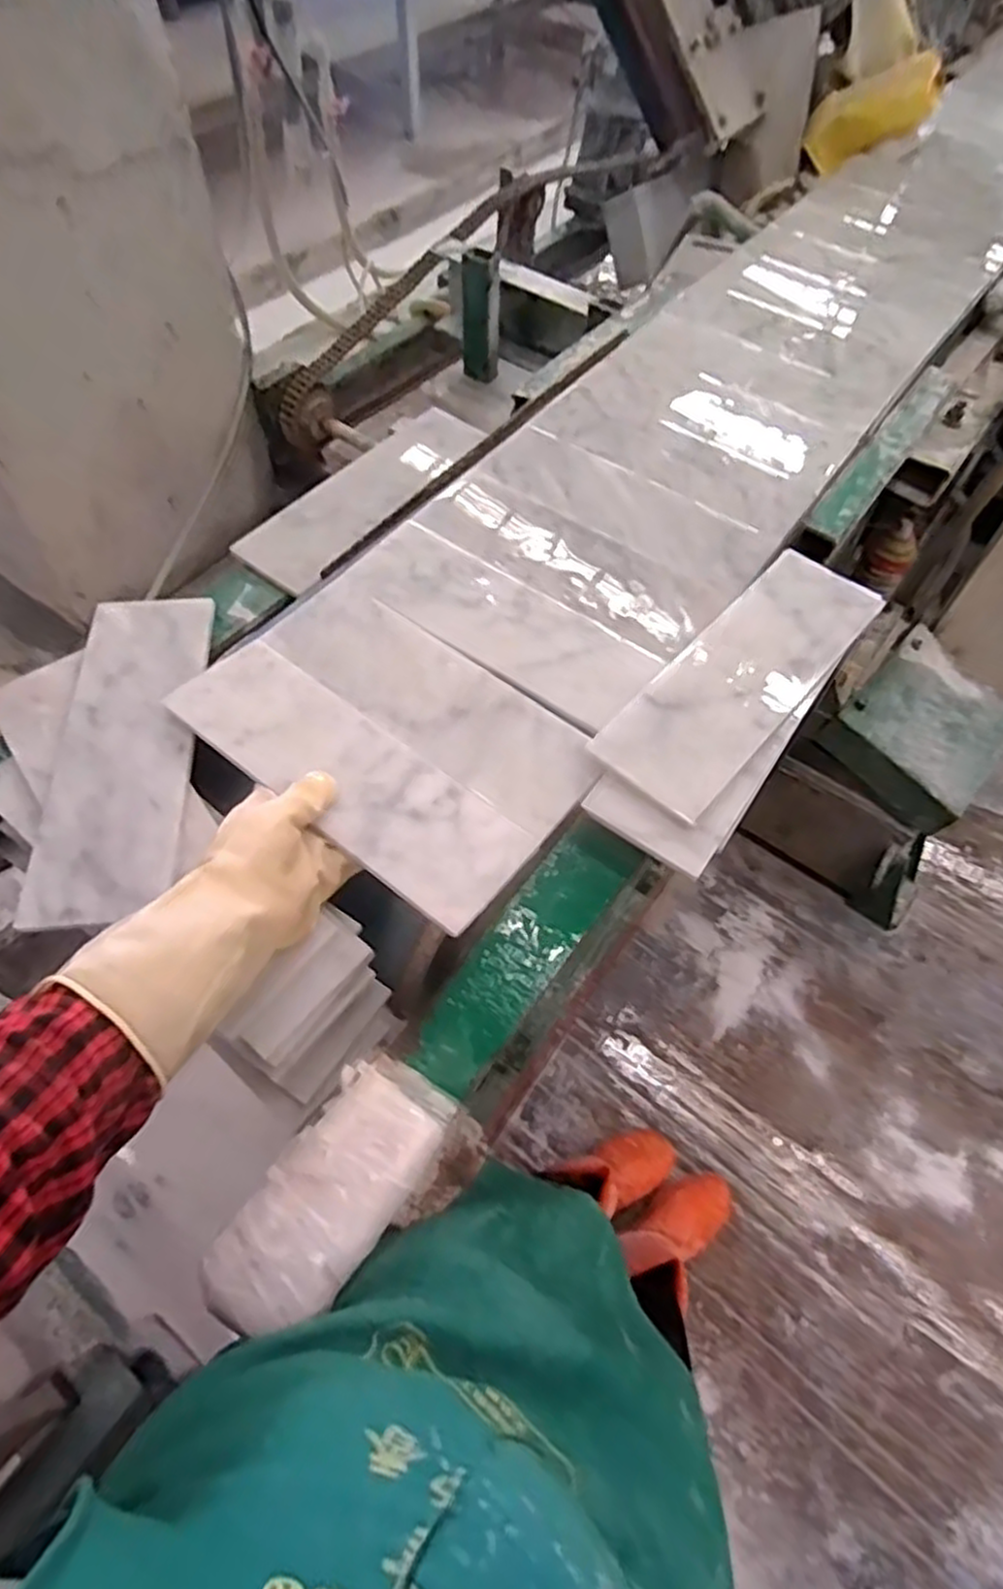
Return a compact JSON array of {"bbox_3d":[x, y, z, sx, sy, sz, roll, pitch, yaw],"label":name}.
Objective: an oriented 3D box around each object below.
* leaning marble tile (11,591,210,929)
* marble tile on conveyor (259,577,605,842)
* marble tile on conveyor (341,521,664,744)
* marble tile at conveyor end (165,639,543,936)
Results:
[{"bbox_3d":[-0.293,-0.038,0.576,0.101,0.016,0.293,-2,61,-4],"label":"leaning marble tile"},{"bbox_3d":[-0.056,-0.080,0.612,0.297,0.012,0.097,35,64,16],"label":"marble tile on conveyor"},{"bbox_3d":[-0.002,-0.156,0.661,0.285,0.013,0.101,34,64,15],"label":"marble tile on conveyor"},{"bbox_3d":[-0.116,-0.016,0.565,0.294,0.017,0.097,36,65,15],"label":"marble tile at conveyor end"}]

